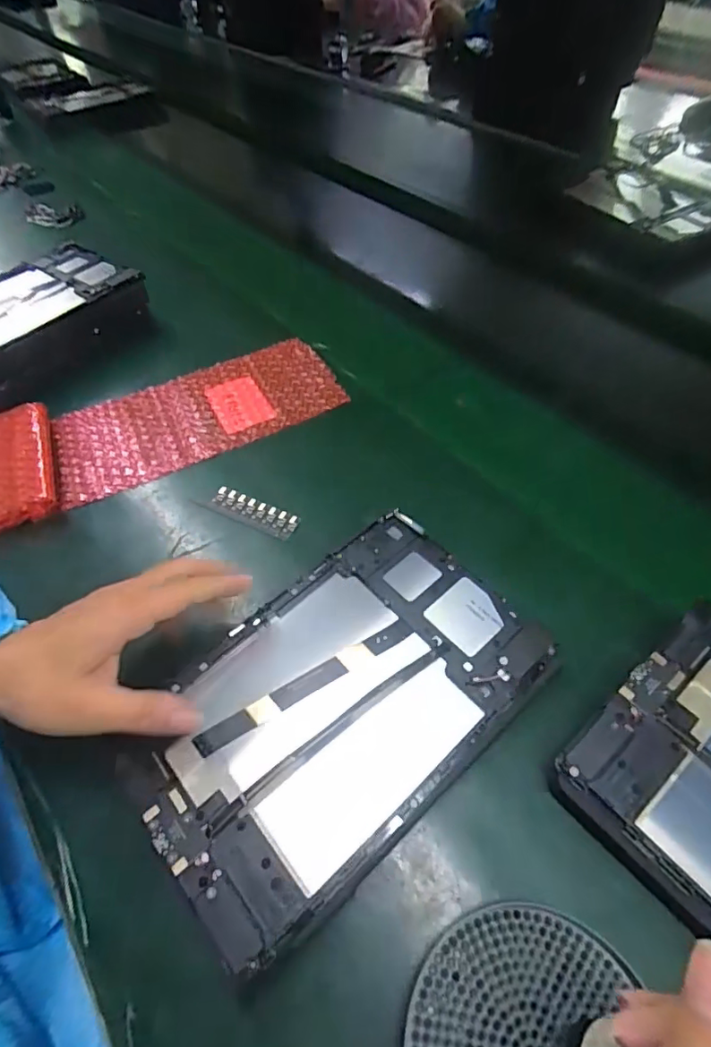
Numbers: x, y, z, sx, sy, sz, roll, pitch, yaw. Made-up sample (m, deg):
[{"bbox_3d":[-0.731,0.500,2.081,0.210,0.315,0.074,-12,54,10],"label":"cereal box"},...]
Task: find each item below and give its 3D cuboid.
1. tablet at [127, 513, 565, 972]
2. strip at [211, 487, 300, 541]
[{"bbox_3d":[-0.011,0.101,0.313,0.230,0.017,0.146,-34,55,-22],"label":"tablet"},{"bbox_3d":[-0.084,-0.010,0.433,0.078,0.005,0.023,22,56,18],"label":"strip"}]

